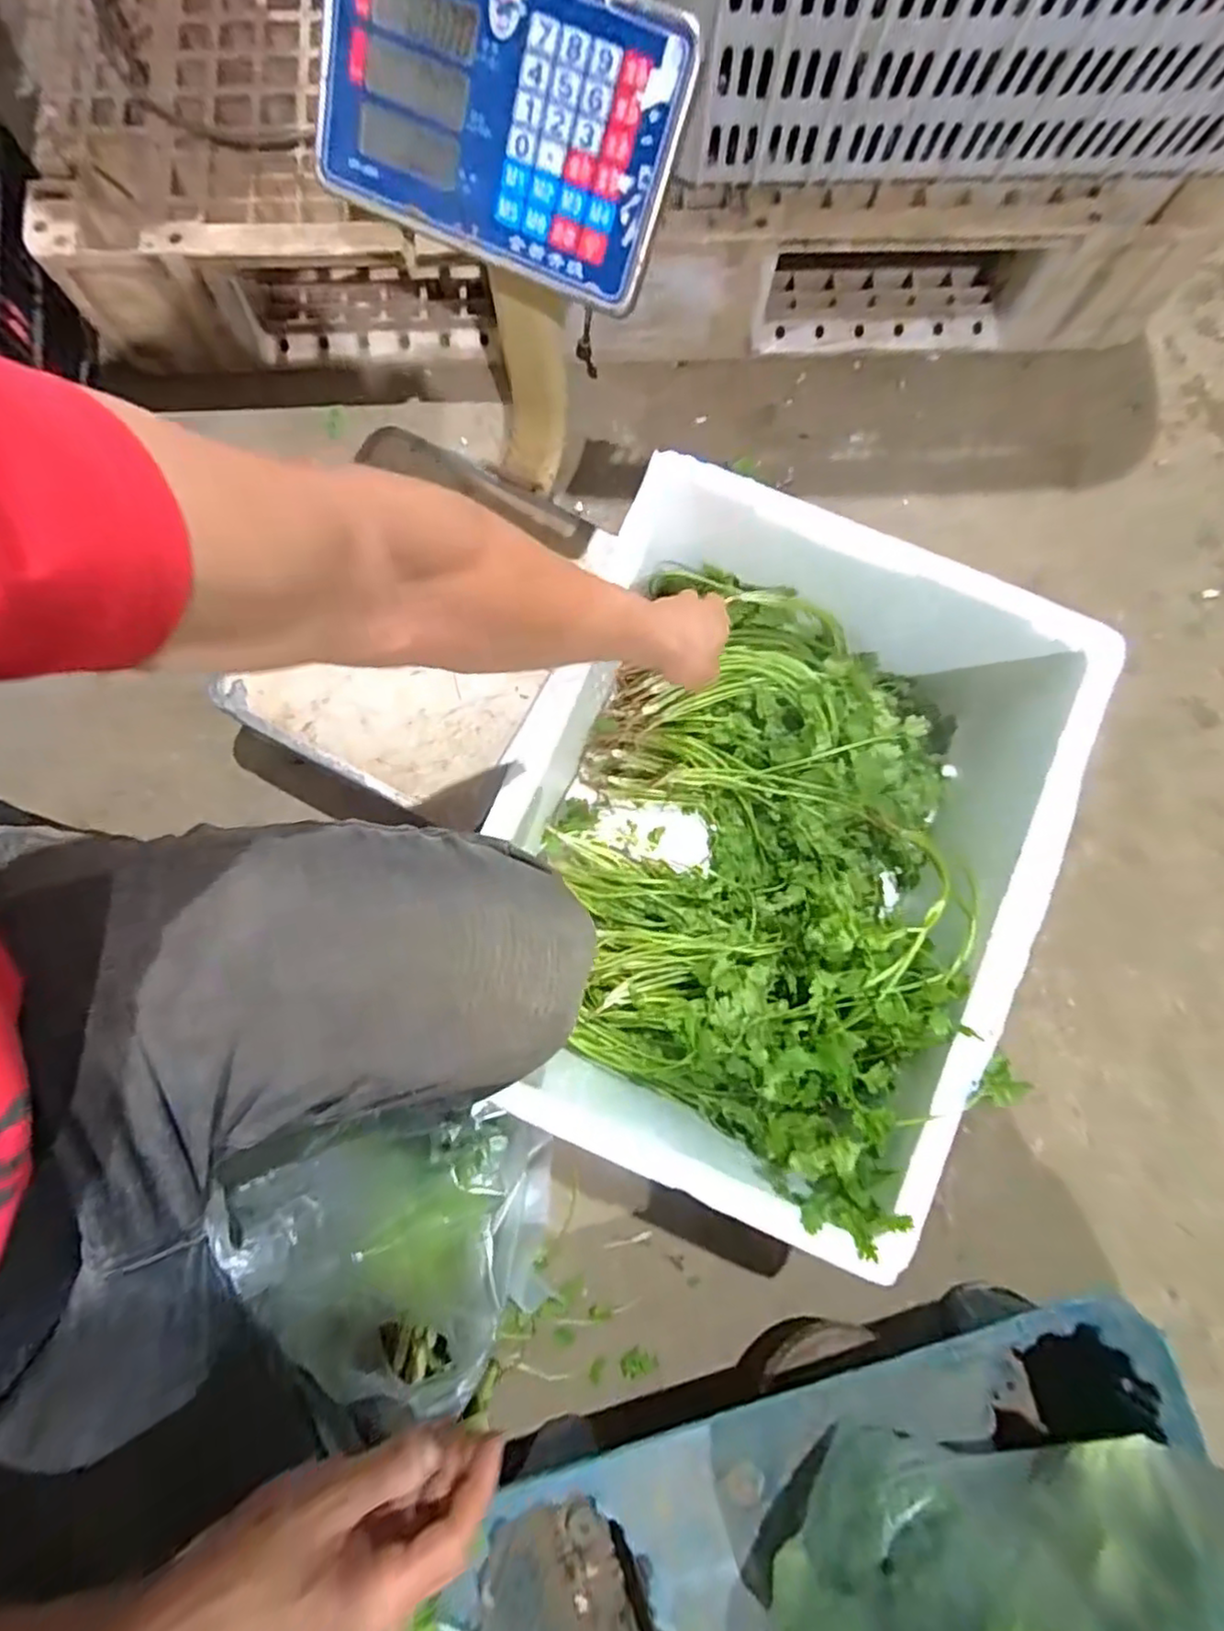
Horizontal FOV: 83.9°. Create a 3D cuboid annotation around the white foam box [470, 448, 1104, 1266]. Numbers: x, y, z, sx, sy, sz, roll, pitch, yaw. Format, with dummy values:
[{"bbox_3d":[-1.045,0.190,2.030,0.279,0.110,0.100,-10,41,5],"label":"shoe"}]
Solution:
[{"bbox_3d":[0.123,0.033,0.601,0.394,0.203,0.514,22,79,3],"label":"white foam box"}]

